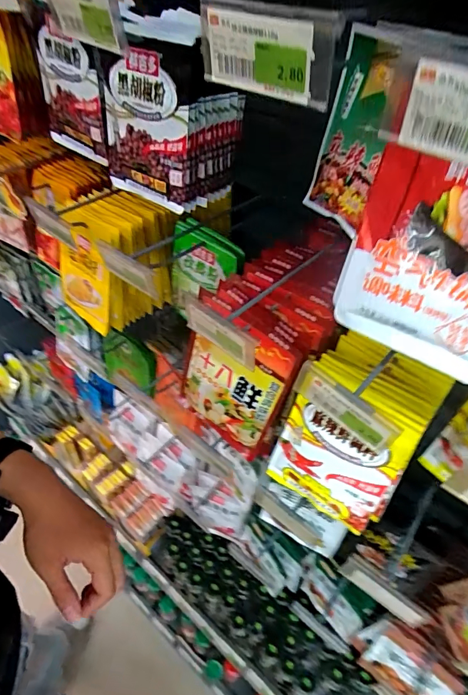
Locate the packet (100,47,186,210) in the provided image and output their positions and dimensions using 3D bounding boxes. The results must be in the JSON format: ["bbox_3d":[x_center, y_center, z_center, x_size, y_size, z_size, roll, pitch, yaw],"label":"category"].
[{"bbox_3d":[-0.101,-0.233,0.447,0.135,0.141,0.018,29,43,26],"label":"packet"}]

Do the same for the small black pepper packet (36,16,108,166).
[{"bbox_3d":[-0.196,-0.301,0.506,0.112,0.133,0.009,38,52,18],"label":"small black pepper packet"}]

